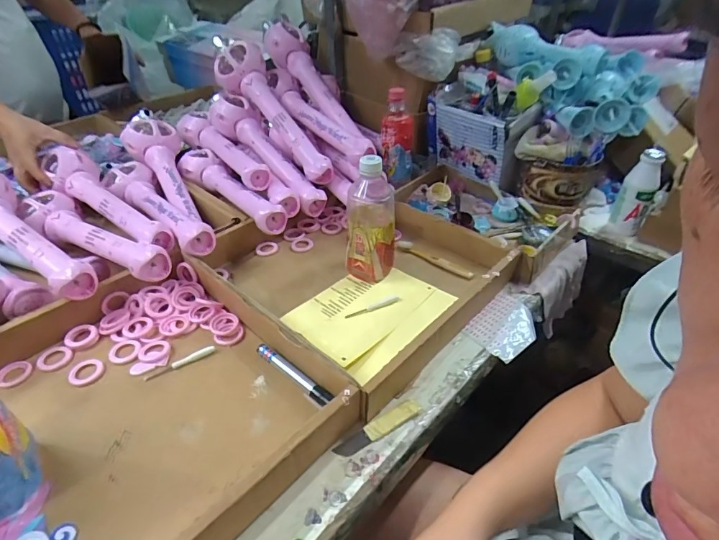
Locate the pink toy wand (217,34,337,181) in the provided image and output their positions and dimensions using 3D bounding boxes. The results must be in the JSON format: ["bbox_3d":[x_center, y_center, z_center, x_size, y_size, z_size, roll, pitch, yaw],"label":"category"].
[{"bbox_3d":[-0.161,-0.302,0.765,0.088,0.074,0.353,-28,73,-31],"label":"pink toy wand"}]

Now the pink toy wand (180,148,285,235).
[{"bbox_3d":[-0.237,-0.145,0.725,0.064,0.040,0.323,-27,44,-31],"label":"pink toy wand"}]

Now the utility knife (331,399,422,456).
[{"bbox_3d":[0.021,0.170,0.447,0.103,0.007,0.024,-21,44,-24],"label":"utility knife"}]

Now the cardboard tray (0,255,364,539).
[{"bbox_3d":[-0.249,0.143,0.436,0.369,0.057,0.341,29,46,33],"label":"cardboard tray"}]

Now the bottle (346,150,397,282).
[{"bbox_3d":[0.016,-0.074,0.599,0.069,0.184,0.072,0,39,-2],"label":"bottle"}]

